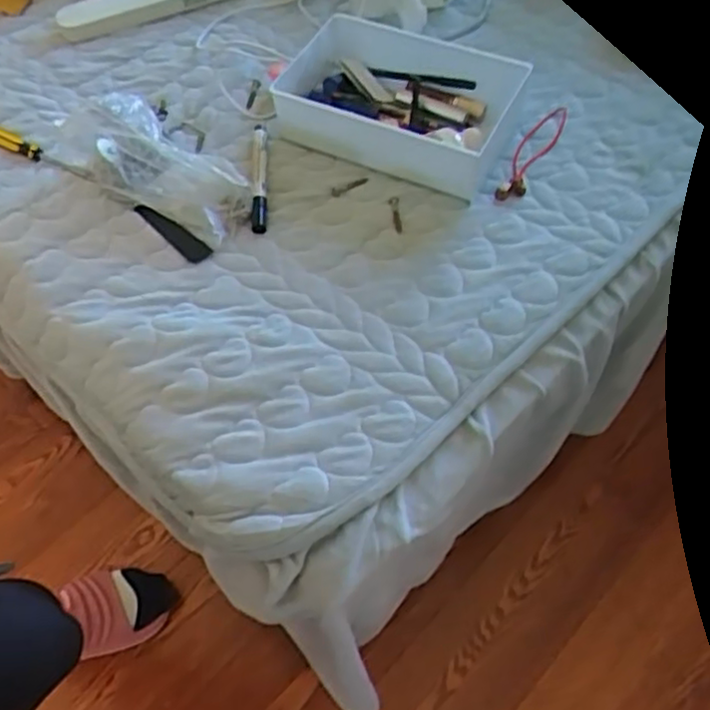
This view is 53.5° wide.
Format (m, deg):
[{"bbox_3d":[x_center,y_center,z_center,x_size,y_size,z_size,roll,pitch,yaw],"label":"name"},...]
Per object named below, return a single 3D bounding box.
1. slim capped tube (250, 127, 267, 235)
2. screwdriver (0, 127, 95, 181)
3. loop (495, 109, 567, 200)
[{"bbox_3d":[-0.095,-0.179,0.700,0.015,0.021,0.136,-2,58,-1],"label":"slim capped tube"},{"bbox_3d":[-0.324,-0.207,0.714,0.145,0.015,0.014,23,61,14],"label":"screwdriver"},{"bbox_3d":[0.181,-0.206,0.722,0.033,0.011,0.149,24,61,15],"label":"loop"}]

